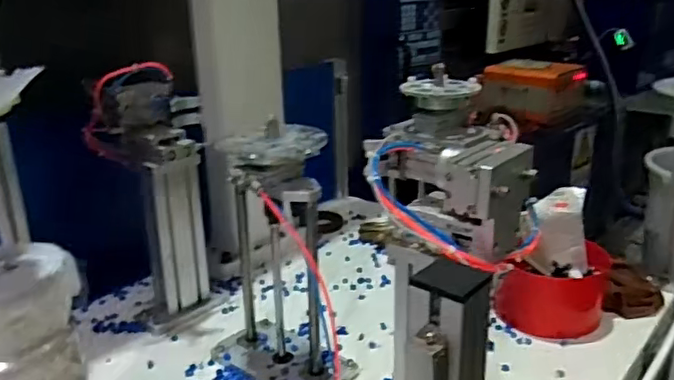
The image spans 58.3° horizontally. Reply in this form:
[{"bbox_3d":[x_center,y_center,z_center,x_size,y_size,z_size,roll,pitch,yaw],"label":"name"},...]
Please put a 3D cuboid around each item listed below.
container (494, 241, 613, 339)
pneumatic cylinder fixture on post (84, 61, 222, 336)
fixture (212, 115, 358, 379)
[{"bbox_3d":[0.347,0.155,0.969,0.148,0.099,0.140,14,25,36],"label":"container"},{"bbox_3d":[-0.278,0.014,0.929,0.156,0.392,0.137,-10,22,-24],"label":"pneumatic cylinder fixture on post"},{"bbox_3d":[-0.071,0.094,0.799,0.197,0.336,0.116,15,25,38],"label":"fixture"}]

